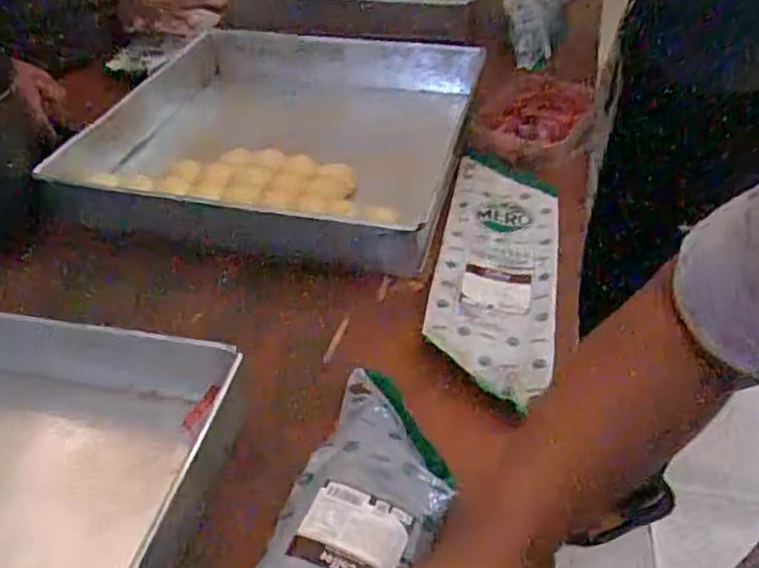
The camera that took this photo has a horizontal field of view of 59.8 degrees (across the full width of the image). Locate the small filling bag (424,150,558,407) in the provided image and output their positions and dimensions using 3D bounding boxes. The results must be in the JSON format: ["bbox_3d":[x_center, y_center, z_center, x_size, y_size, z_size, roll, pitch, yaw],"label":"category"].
[{"bbox_3d":[0.116,-0.029,0.643,0.110,0.016,0.348,6,41,11],"label":"small filling bag"}]

